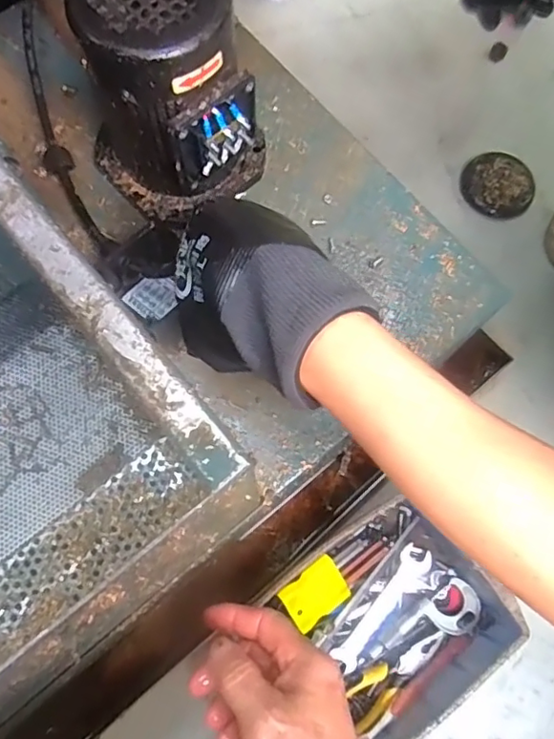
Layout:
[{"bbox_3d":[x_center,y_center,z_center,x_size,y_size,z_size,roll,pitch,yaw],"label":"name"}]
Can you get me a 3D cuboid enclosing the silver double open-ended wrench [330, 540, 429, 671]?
[{"bbox_3d":[0.116,0.258,0.620,0.033,0.010,0.146,38,78,9],"label":"silver double open-ended wrench"}]

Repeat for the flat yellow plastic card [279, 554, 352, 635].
[{"bbox_3d":[0.041,0.234,0.593,0.067,0.006,0.051,-32,88,-16],"label":"flat yellow plastic card"}]

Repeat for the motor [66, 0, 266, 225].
[{"bbox_3d":[-0.079,-0.195,0.409,0.120,0.148,0.111,43,77,10],"label":"motor"}]

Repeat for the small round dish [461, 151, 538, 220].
[{"bbox_3d":[0.297,-0.249,0.762,0.094,0.022,0.082,25,76,6],"label":"small round dish"}]

